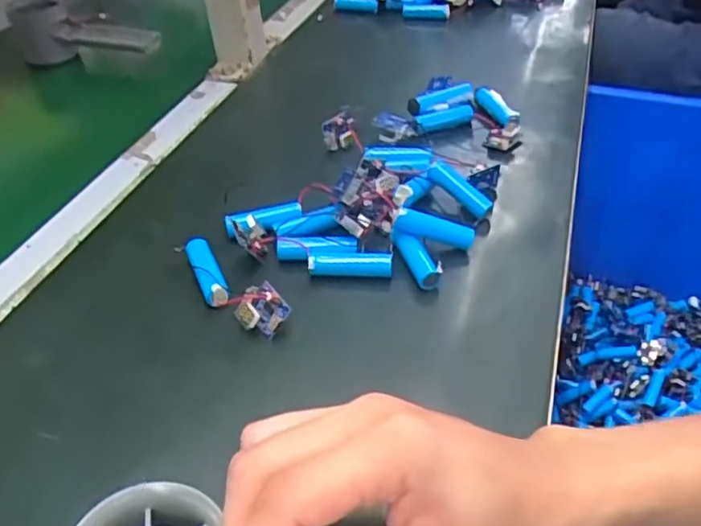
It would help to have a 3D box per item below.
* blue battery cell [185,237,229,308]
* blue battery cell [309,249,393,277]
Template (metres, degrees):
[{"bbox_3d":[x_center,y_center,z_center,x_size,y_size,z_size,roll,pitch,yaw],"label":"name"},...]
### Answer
[{"bbox_3d":[-0.086,0.006,0.382,0.015,0.017,0.060,-18,44,-17],"label":"blue battery cell"},{"bbox_3d":[0.000,0.000,0.385,0.050,0.016,0.011,2,42,4],"label":"blue battery cell"}]

